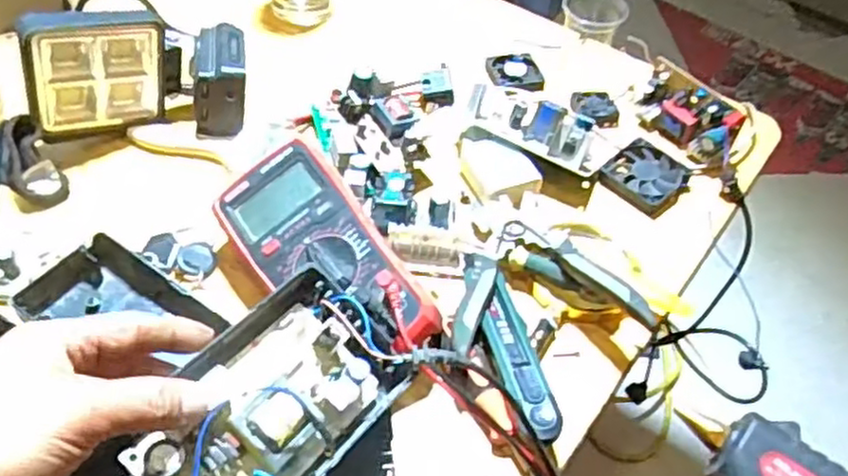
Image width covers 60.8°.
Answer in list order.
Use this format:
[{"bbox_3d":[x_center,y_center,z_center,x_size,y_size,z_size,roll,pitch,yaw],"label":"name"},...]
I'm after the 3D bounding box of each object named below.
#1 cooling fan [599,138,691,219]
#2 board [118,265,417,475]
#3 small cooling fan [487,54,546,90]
[{"bbox_3d":[0.193,-0.055,0.632,0.061,0.016,0.064,-36,60,-29],"label":"cooling fan"},{"bbox_3d":[-0.084,0.097,0.366,0.084,0.057,0.171,26,49,17],"label":"board"},{"bbox_3d":[0.092,-0.169,0.728,0.054,0.012,0.049,-4,50,-8],"label":"small cooling fan"}]

